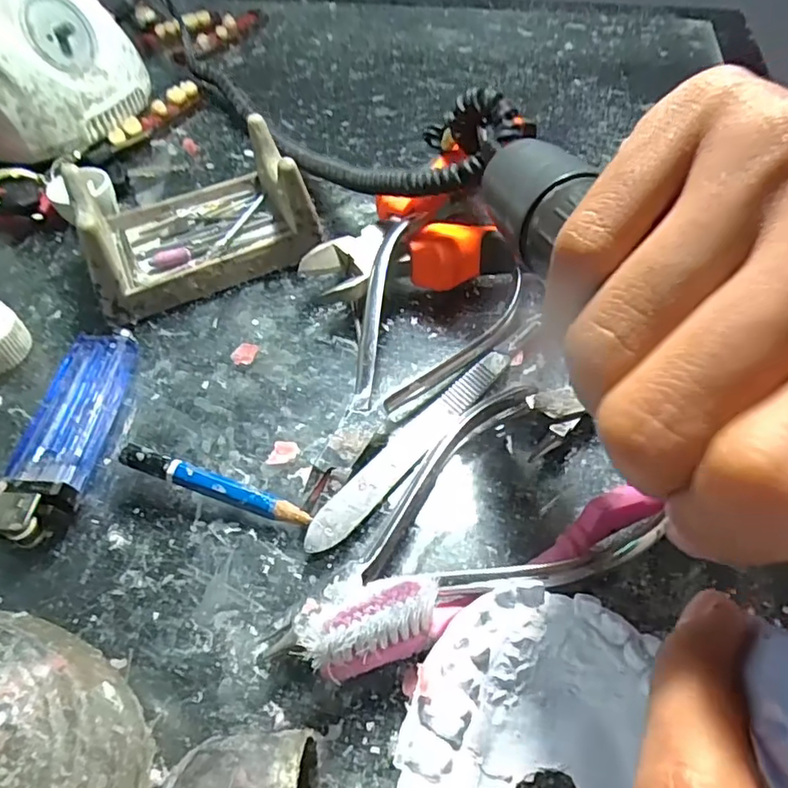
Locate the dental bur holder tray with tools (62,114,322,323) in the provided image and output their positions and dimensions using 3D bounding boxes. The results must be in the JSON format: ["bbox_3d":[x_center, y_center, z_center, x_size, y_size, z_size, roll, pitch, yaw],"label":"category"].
[{"bbox_3d":[-0.087,-0.080,0.258,0.089,0.043,0.063,-21,54,-14],"label":"dental bur holder tray with tools"}]

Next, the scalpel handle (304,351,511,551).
[{"bbox_3d":[0.007,0.017,0.203,0.012,0.005,0.099,35,61,26],"label":"scalpel handle"}]

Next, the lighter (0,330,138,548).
[{"bbox_3d":[-0.112,0.012,0.206,0.027,0.013,0.086,0,52,2],"label":"lighter"}]

